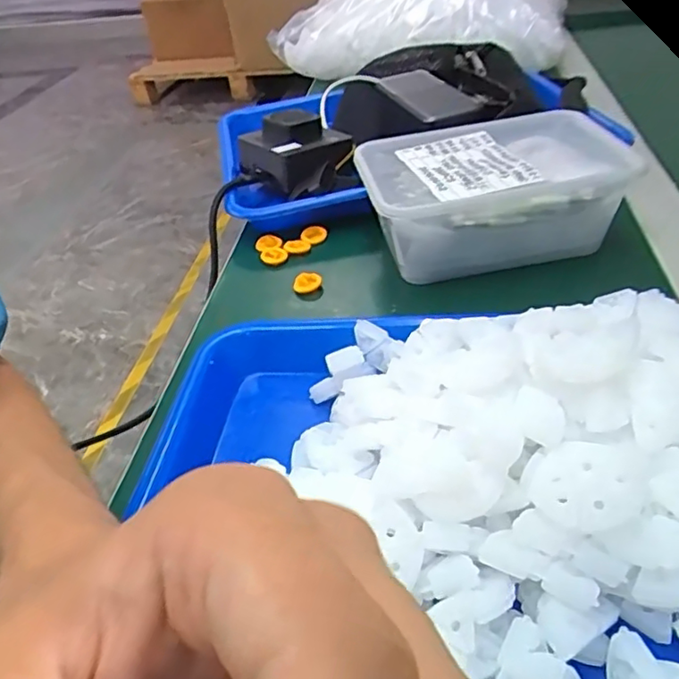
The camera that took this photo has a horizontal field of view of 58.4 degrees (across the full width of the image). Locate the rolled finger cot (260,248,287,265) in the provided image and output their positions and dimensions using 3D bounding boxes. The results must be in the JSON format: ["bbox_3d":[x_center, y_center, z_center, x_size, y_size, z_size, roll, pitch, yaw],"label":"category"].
[{"bbox_3d":[-0.049,-0.062,0.456,0.020,0.004,0.020,-11,39,-4],"label":"rolled finger cot"}]

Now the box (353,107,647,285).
[{"bbox_3d":[0.102,-0.098,0.428,0.166,0.073,0.113,-10,39,-3],"label":"box"}]

